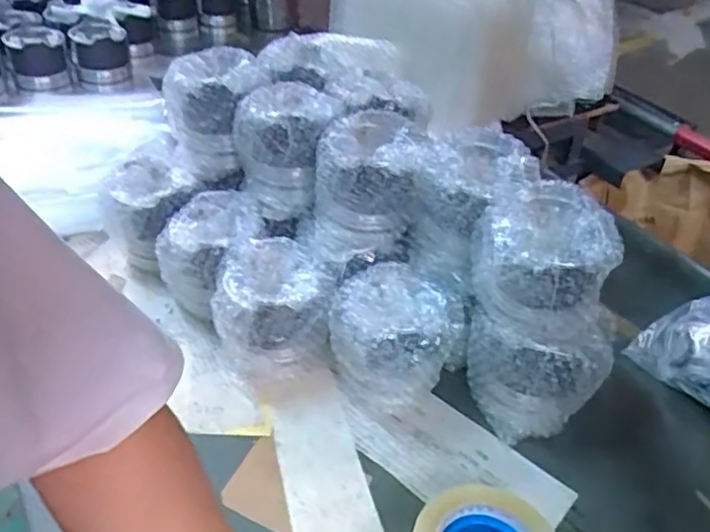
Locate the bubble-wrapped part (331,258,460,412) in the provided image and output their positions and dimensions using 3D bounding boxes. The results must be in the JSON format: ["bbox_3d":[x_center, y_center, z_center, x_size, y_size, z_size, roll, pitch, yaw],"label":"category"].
[{"bbox_3d":[0.039,0.075,0.642,0.124,0.110,0.114,12,41,9],"label":"bubble-wrapped part"}]

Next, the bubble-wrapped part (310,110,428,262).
[{"bbox_3d":[0.013,-0.090,0.680,0.111,0.106,0.130,6,40,2],"label":"bubble-wrapped part"}]

